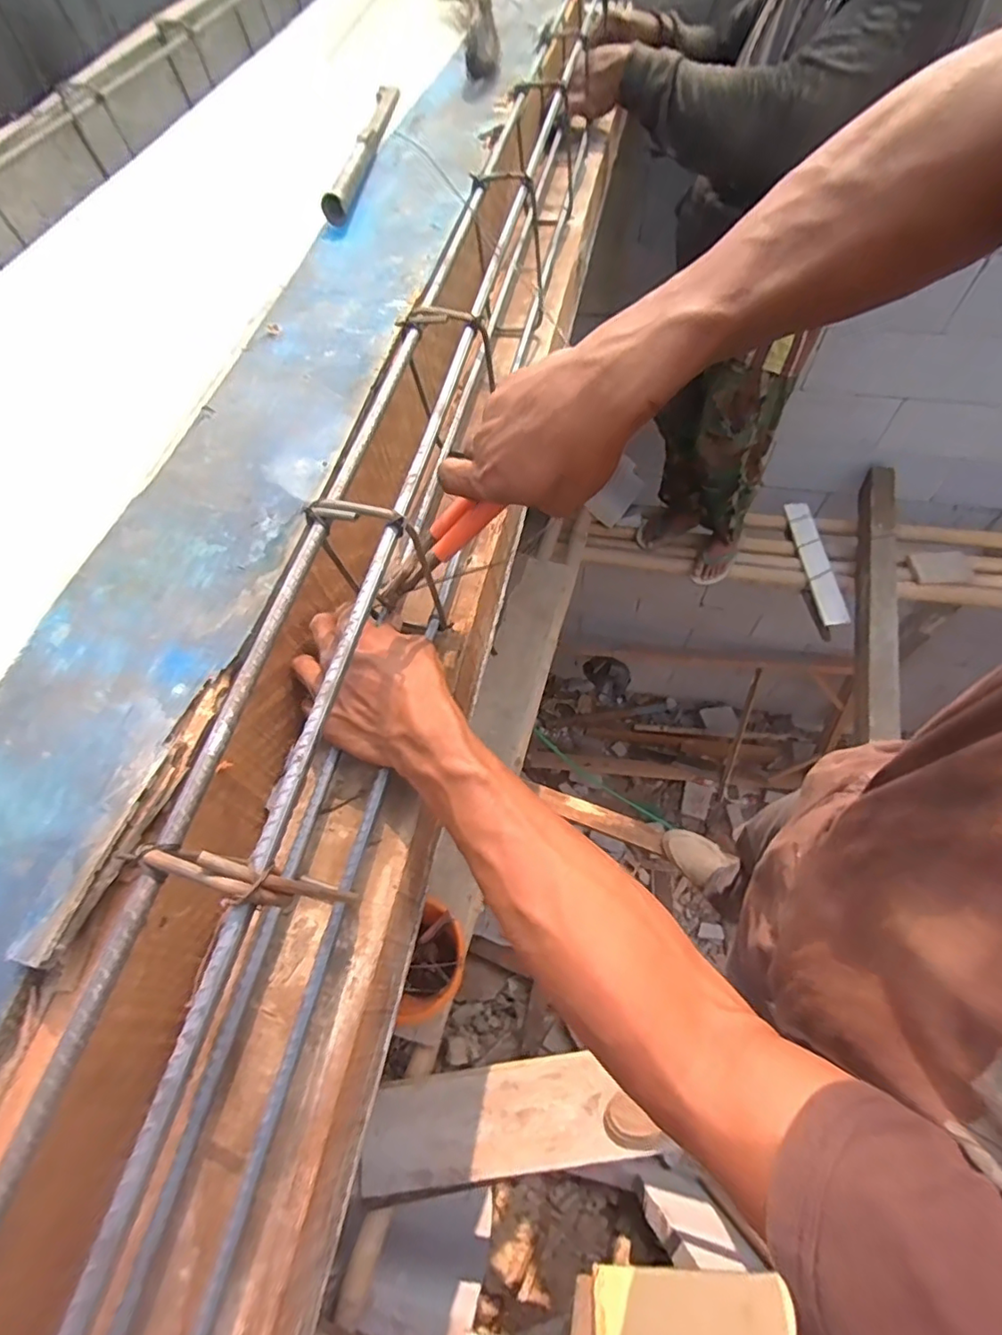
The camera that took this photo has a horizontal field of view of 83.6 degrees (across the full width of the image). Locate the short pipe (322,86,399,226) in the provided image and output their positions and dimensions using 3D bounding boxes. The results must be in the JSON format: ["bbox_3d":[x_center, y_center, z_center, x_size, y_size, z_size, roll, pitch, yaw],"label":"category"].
[{"bbox_3d":[-0.178,-0.693,0.736,0.032,0.026,0.401,1,61,4],"label":"short pipe"}]

